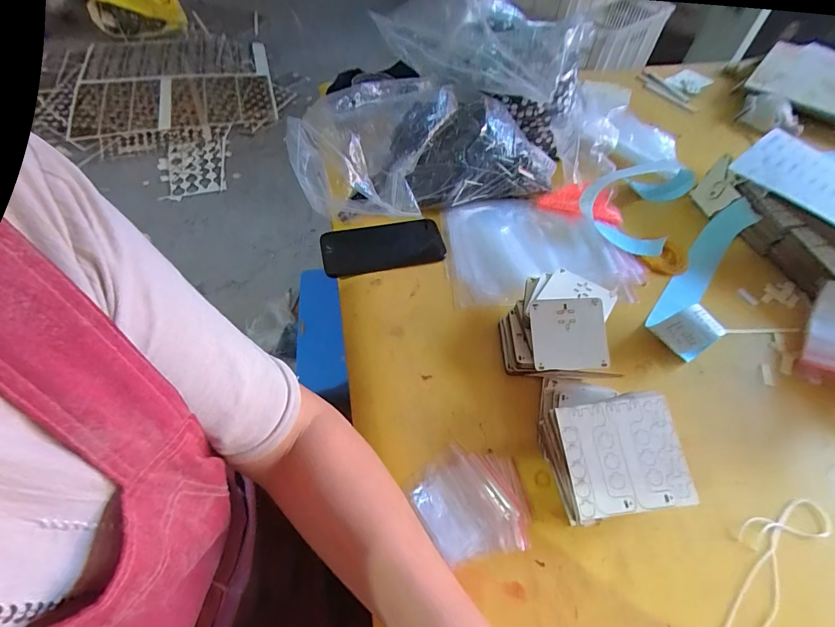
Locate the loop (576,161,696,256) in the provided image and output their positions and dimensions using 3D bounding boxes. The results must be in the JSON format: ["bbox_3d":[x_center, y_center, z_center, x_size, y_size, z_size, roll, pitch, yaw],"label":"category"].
[{"bbox_3d":[0.319,-0.173,0.587,0.127,0.049,0.186,30,58,17],"label":"loop"}]

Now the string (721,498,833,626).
[{"bbox_3d":[0.284,0.217,0.335,0.196,0.009,0.049,-30,61,-22],"label":"string"}]

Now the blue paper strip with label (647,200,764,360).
[{"bbox_3d":[0.368,-0.055,0.512,0.061,0.056,0.278,32,59,18],"label":"blue paper strip with label"}]

